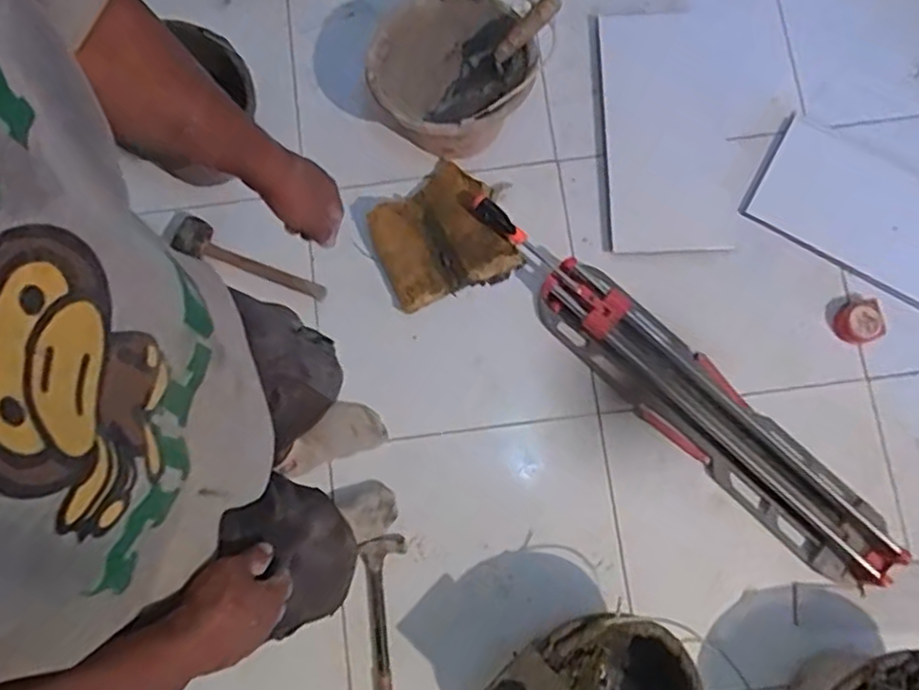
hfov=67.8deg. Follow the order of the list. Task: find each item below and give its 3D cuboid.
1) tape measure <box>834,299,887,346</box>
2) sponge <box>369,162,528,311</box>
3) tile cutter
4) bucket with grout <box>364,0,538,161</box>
[{"bbox_3d":[0.741,-0.041,1.259,0.077,0.038,0.076,0,80,0],"label":"tape measure"},{"bbox_3d":[-0.037,-0.212,1.300,0.249,0.052,0.252,-22,80,-4],"label":"sponge"},{"bbox_3d":[0.382,0.069,1.228,0.909,0.081,0.148,42,83,7],"label":"tile cutter"},{"bbox_3d":[-0.023,-0.490,1.276,0.299,0.214,0.262,15,80,3],"label":"bucket with grout"}]

